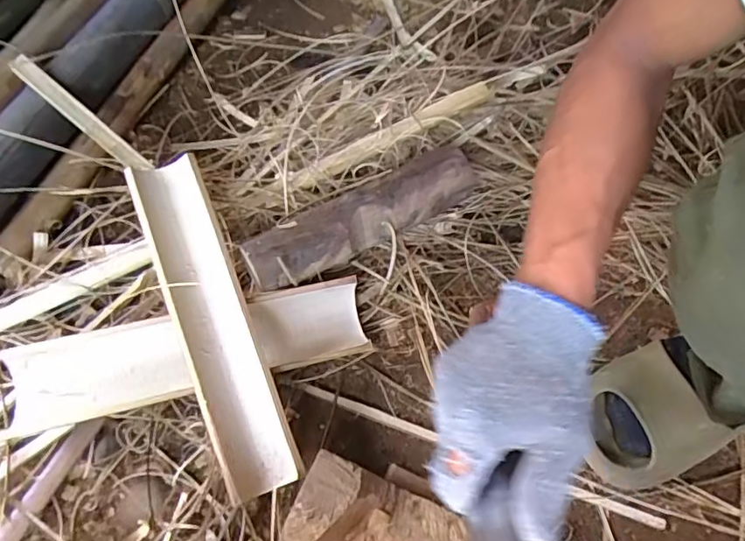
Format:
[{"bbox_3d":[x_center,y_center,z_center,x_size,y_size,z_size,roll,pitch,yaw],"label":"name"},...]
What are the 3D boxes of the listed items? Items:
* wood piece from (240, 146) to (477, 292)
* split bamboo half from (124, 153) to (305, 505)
[{"bbox_3d":[-0.010,-0.062,0.575,0.272,0.052,0.060,-28,64,-13],"label":"wood piece"},{"bbox_3d":[-0.157,0.044,0.508,0.069,0.024,0.337,-21,78,-10],"label":"split bamboo half"}]

